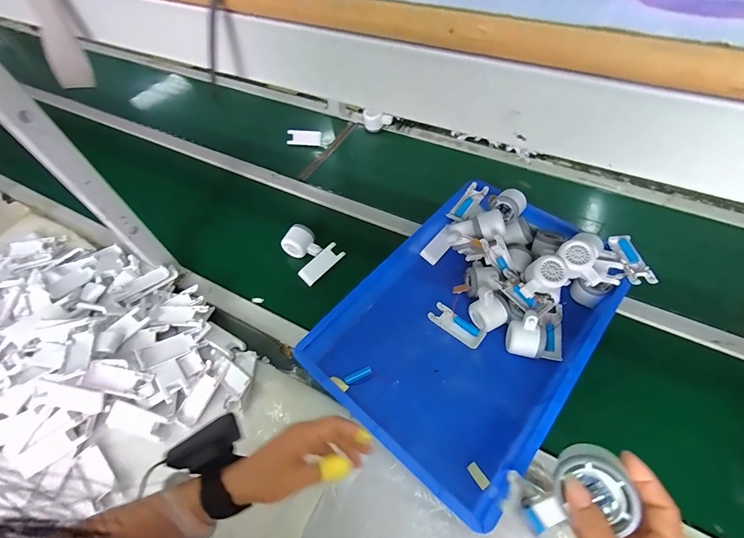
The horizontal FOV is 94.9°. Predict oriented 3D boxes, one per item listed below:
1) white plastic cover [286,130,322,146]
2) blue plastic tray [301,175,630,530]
[{"bbox_3d":[-0.197,-0.383,1.000,0.097,0.041,0.009,2,39,-8],"label":"white plastic cover"},{"bbox_3d":[0.179,0.086,0.624,0.368,0.071,0.523,35,65,25],"label":"blue plastic tray"}]

